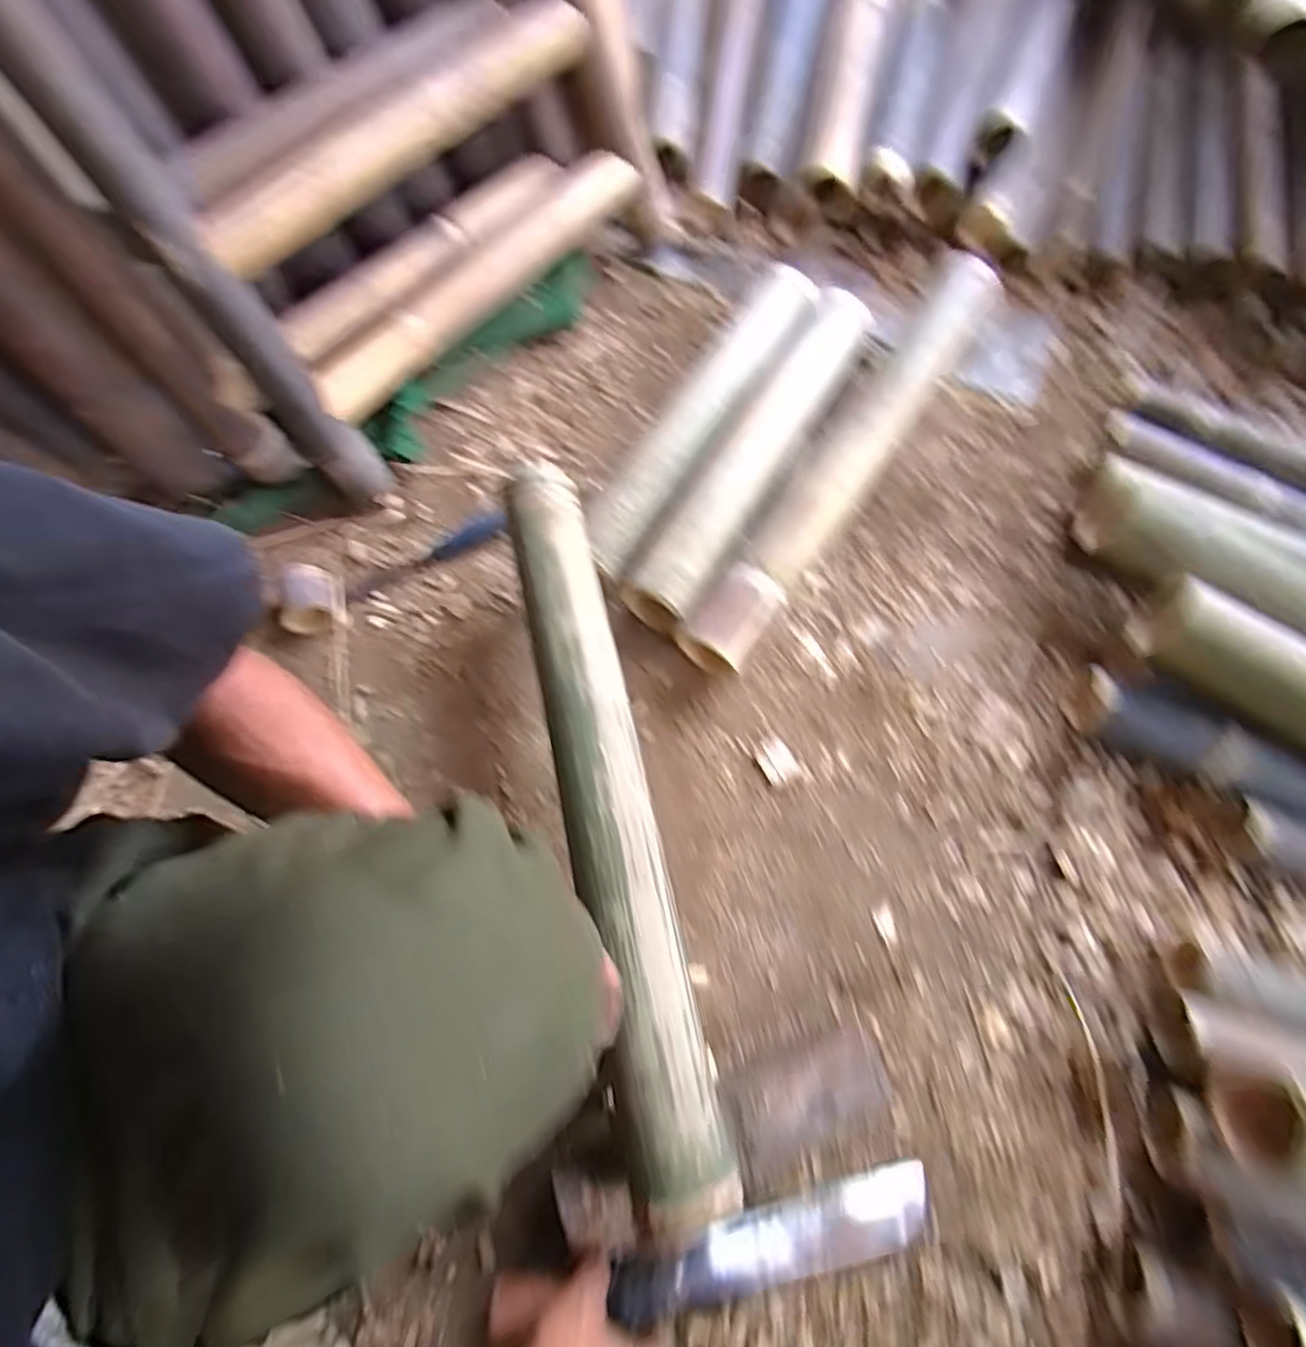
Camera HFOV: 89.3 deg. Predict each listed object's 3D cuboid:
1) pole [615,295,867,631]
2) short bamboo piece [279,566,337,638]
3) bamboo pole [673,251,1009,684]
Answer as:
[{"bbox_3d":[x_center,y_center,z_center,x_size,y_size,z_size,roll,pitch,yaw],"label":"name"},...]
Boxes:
[{"bbox_3d":[0.121,-0.260,0.777,0.078,0.071,0.499,30,71,9],"label":"pole"},{"bbox_3d":[-0.373,-0.078,0.714,0.054,0.055,0.062,-4,69,-2],"label":"short bamboo piece"},{"bbox_3d":[0.226,-0.251,0.765,0.084,0.092,0.628,34,72,11],"label":"bamboo pole"}]

